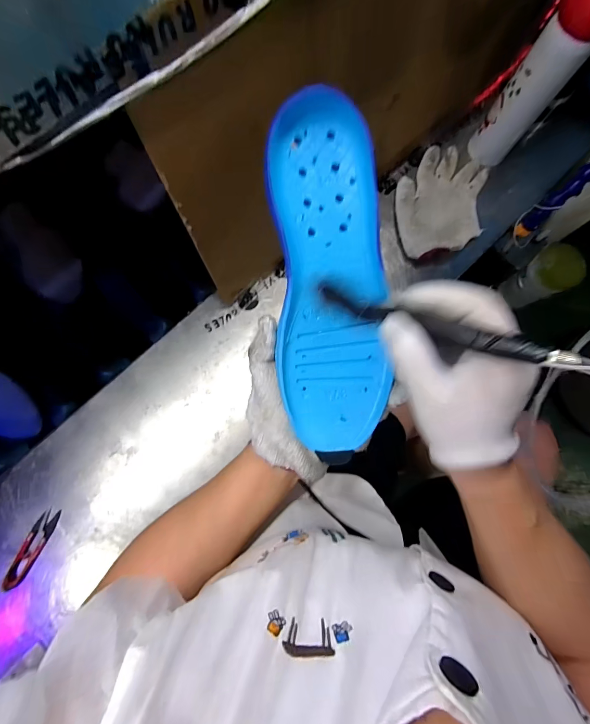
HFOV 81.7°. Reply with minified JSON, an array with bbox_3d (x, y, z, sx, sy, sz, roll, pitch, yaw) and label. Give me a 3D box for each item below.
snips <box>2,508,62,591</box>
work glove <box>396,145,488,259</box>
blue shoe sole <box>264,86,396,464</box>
[{"bbox_3d":[-0.340,0.241,0.439,0.024,0.011,0.101,26,82,1],"label":"snips"},{"bbox_3d":[0.228,-0.246,0.526,0.134,0.029,0.181,8,79,-2],"label":"work glove"},{"bbox_3d":[0.027,-0.057,0.255,0.081,0.028,0.254,-5,100,-3],"label":"blue shoe sole"}]

